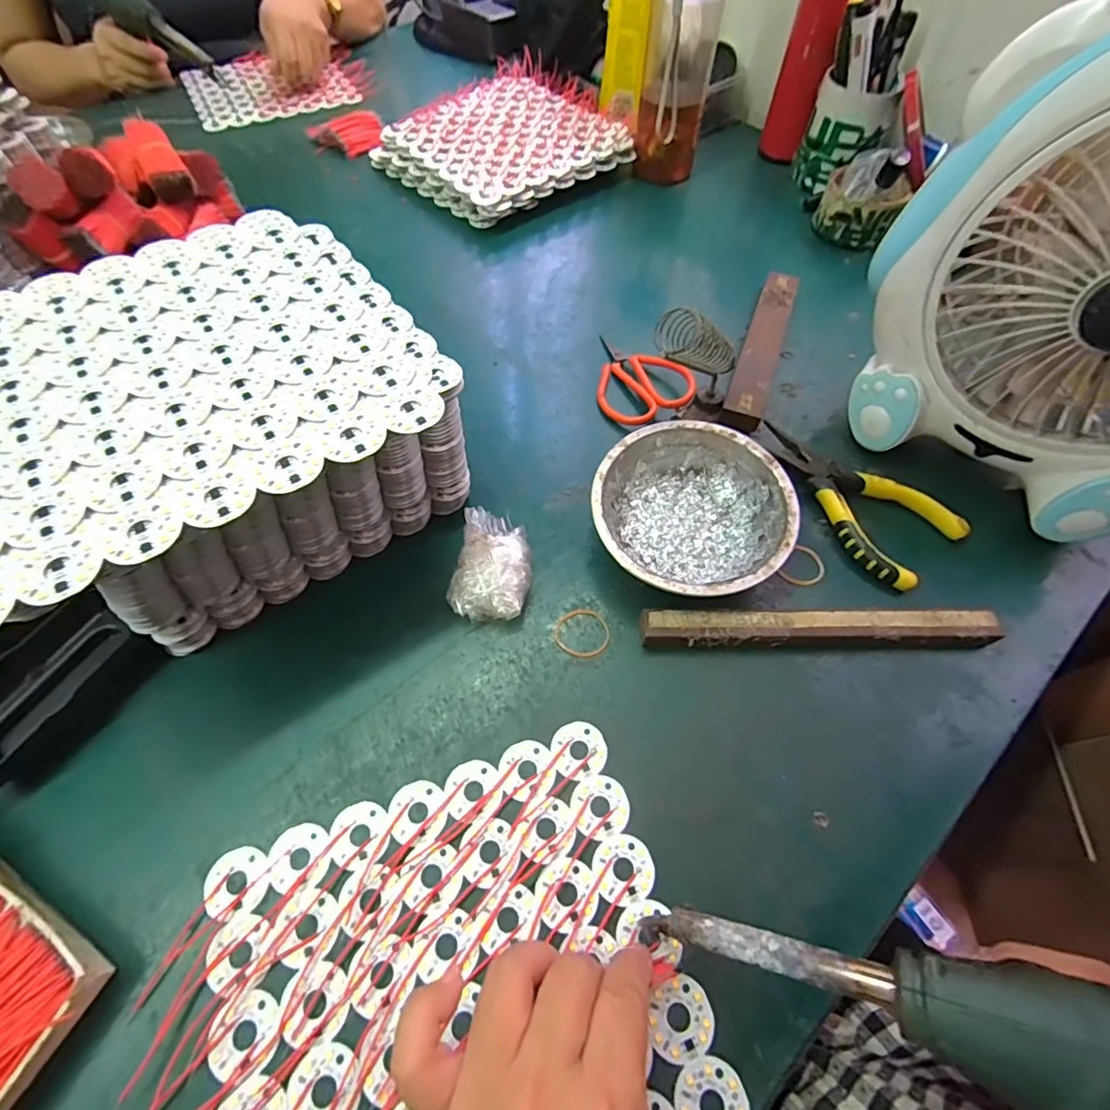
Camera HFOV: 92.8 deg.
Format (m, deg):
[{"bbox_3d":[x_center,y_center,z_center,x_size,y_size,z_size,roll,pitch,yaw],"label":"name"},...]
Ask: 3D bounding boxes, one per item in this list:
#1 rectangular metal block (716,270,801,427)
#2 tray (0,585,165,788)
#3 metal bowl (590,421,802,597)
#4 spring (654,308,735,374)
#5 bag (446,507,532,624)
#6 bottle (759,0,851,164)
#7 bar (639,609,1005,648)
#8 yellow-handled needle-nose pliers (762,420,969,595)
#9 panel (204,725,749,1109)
[{"bbox_3d":[0.180,-0.181,0.461,0.030,0.025,0.198,20,60,10],"label":"rectangular metal block"},{"bbox_3d":[-0.287,0.079,0.301,0.061,0.021,0.103,28,62,15],"label":"tray"},{"bbox_3d":[0.089,-0.025,0.355,0.125,0.045,0.123,1,59,-1],"label":"metal bowl"},{"bbox_3d":[0.103,-0.147,0.368,0.080,0.031,0.026,0,51,-44],"label":"spring"},{"bbox_3d":[-0.039,0.003,0.341,0.048,0.039,0.076,7,59,3],"label":"bag"},{"bbox_3d":[0.277,-0.535,0.549,0.065,0.212,0.060,17,60,9],"label":"bottle"},{"bbox_3d":[0.161,0.047,0.328,0.211,0.019,0.020,1,59,-1],"label":"bar"},{"bbox_3d":[0.227,-0.049,0.388,0.078,0.017,0.153,-17,61,-12],"label":"yellow-handled needle-nose pliers"},{"bbox_3d":[-0.042,0.209,0.237,0.208,0.009,0.203,-17,61,-11],"label":"panel"}]

